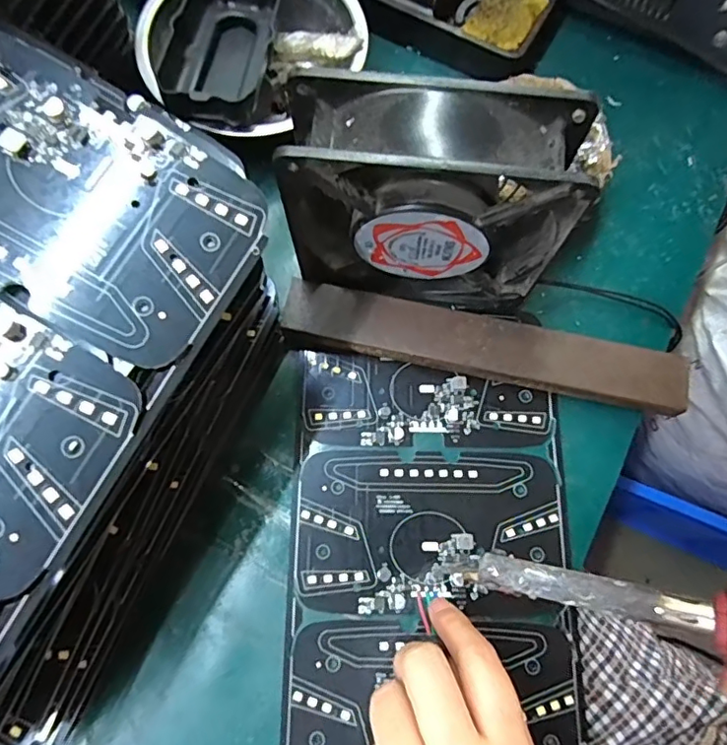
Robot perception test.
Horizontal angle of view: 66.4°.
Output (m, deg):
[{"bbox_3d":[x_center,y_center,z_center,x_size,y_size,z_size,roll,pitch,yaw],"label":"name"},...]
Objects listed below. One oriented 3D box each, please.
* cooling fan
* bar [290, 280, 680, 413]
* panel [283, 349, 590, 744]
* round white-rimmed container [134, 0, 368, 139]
[{"bbox_3d":[0.026,-0.074,0.251,0.126,0.107,0.044,7,73,2],"label":"cooling fan"},{"bbox_3d":[0.061,-0.012,0.292,0.205,0.018,0.031,12,74,4],"label":"bar"},{"bbox_3d":[0.033,0.087,0.272,0.132,0.004,0.195,0,73,0],"label":"panel"},{"bbox_3d":[-0.065,-0.188,0.320,0.121,0.033,0.116,1,67,-3],"label":"round white-rimmed container"}]

